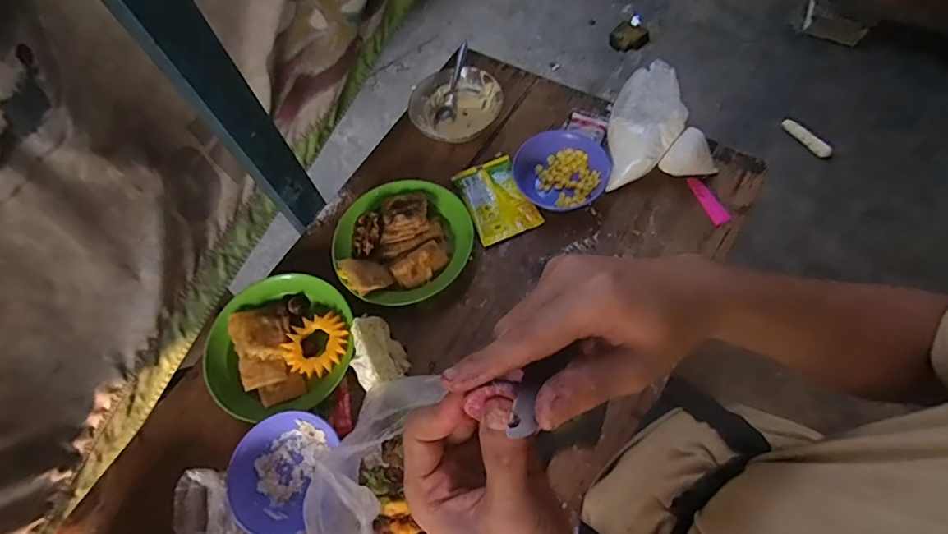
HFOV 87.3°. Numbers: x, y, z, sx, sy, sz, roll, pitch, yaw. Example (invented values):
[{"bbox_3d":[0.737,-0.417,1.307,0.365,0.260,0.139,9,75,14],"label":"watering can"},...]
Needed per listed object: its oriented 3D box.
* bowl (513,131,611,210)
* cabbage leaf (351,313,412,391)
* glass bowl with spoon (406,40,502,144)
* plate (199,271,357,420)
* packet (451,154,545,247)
[{"bbox_3d":[0.140,-0.158,0.806,0.149,0.045,0.126,19,70,10],"label":"bowl"},{"bbox_3d":[-0.138,0.117,0.685,0.068,0.055,0.095,-32,70,-9],"label":"cabbage leaf"},{"bbox_3d":[-0.036,-0.291,0.896,0.159,0.056,0.179,-32,70,-9],"label":"glass bowl with spoon"},{"bbox_3d":[-0.275,0.110,0.710,0.206,0.030,0.193,-1,68,3],"label":"plate"},{"bbox_3d":[0.036,-0.113,0.811,0.101,0.013,0.154,-18,60,-11],"label":"packet"}]

